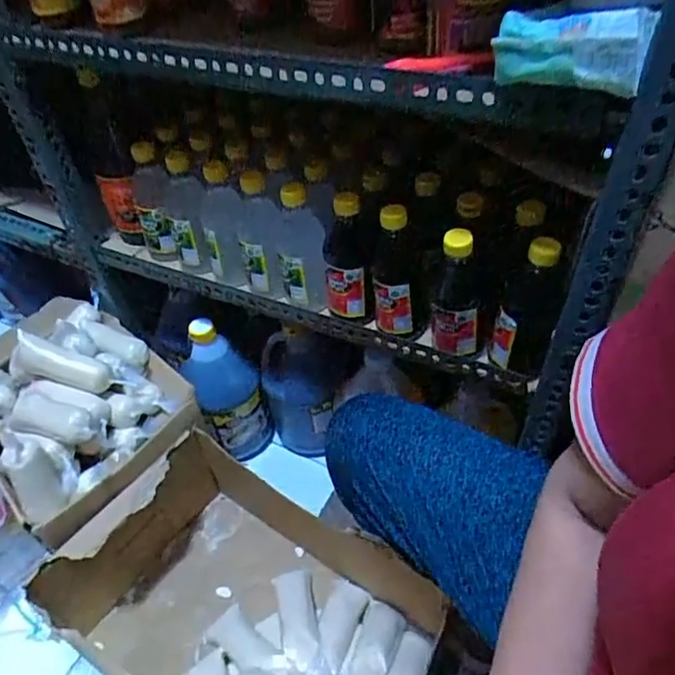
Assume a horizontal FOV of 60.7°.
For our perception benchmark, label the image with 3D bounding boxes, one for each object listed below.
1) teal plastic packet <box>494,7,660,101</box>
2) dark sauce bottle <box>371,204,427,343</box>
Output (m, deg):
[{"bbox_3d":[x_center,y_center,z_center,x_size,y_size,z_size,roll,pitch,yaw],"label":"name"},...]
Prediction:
[{"bbox_3d":[0.162,-0.204,0.405,0.100,0.048,0.033,20,51,23],"label":"teal plastic packet"},{"bbox_3d":[0.073,-0.071,0.673,0.063,0.162,0.051,-4,45,1],"label":"dark sauce bottle"}]

